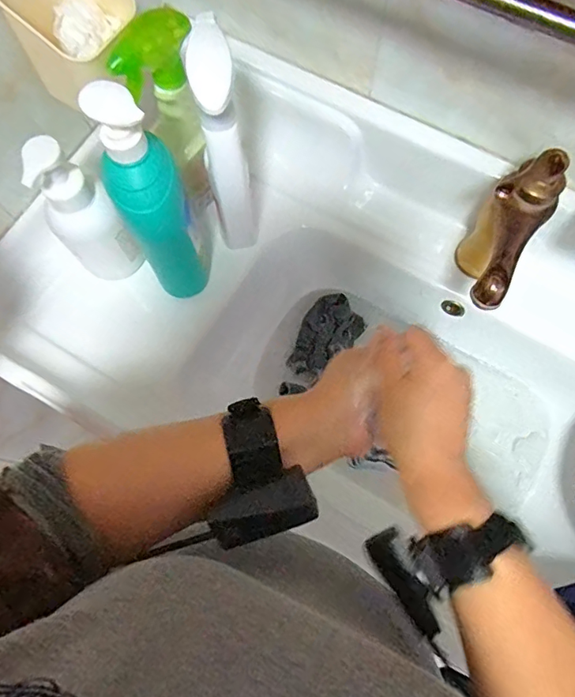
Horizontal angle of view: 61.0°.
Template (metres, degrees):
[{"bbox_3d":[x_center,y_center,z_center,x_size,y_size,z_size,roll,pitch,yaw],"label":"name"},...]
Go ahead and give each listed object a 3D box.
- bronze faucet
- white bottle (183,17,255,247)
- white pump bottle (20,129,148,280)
[{"bbox_3d":[0.207,-0.112,0.452,0.058,0.074,0.148,33,76,11],"label":"bronze faucet"},{"bbox_3d":[-0.061,-0.200,0.504,0.039,0.239,0.089,-7,73,0],"label":"white bottle"},{"bbox_3d":[-0.212,-0.135,0.517,0.065,0.180,0.054,-43,76,-11],"label":"white pump bottle"}]

